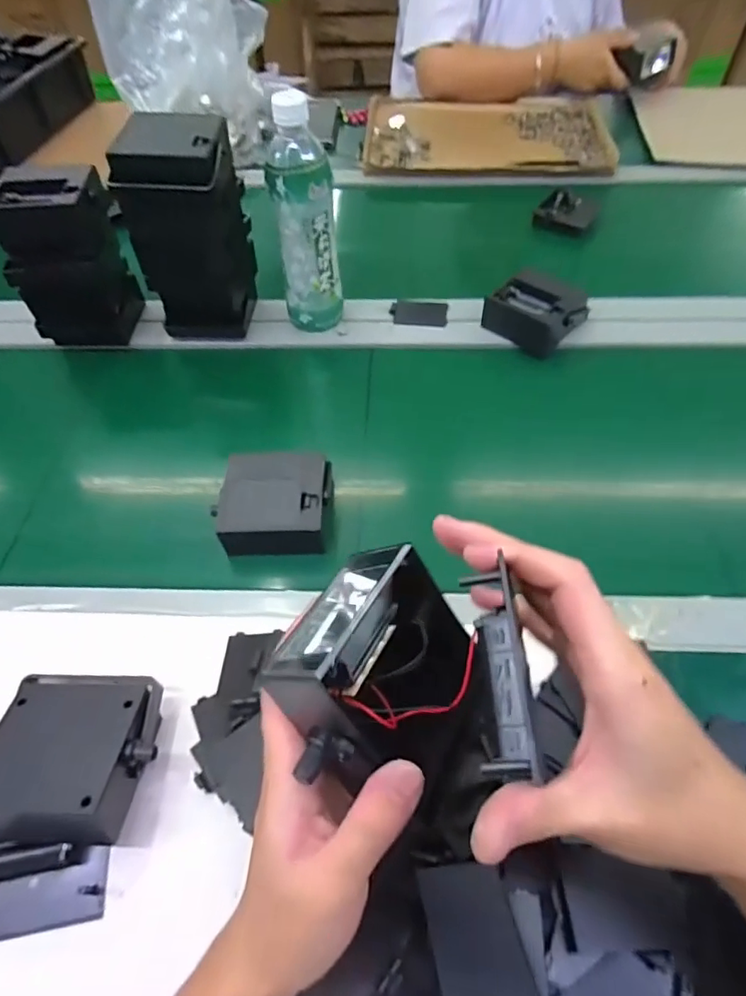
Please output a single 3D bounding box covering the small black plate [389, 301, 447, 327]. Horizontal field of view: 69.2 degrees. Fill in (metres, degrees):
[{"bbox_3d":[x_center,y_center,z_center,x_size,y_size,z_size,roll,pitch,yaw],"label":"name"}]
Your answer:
[{"bbox_3d":[0.054,-0.215,0.635,0.065,0.010,0.035,3,55,1],"label":"small black plate"}]

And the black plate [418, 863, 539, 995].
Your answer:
[{"bbox_3d":[0.052,0.218,0.270,0.045,0.004,0.059,2,40,-17],"label":"black plate"}]

